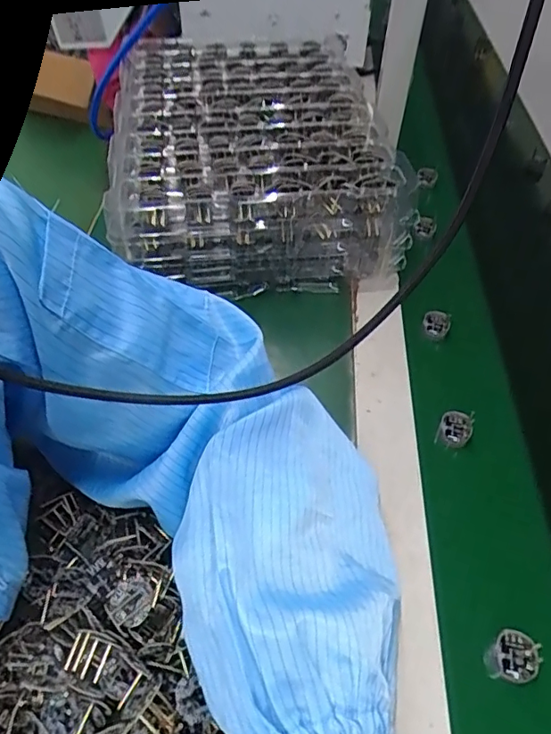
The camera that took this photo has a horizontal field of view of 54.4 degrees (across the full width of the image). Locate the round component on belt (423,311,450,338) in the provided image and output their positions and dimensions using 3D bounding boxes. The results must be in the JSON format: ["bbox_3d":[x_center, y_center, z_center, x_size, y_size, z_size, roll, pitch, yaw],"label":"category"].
[{"bbox_3d":[0.162,-0.044,0.539,0.026,0.011,0.027,1,50,-1],"label":"round component on belt"}]

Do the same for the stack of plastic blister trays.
[{"bbox_3d":[-0.028,-0.258,0.636,0.278,0.099,0.384,-5,50,-5],"label":"stack of plastic blister trays"}]

